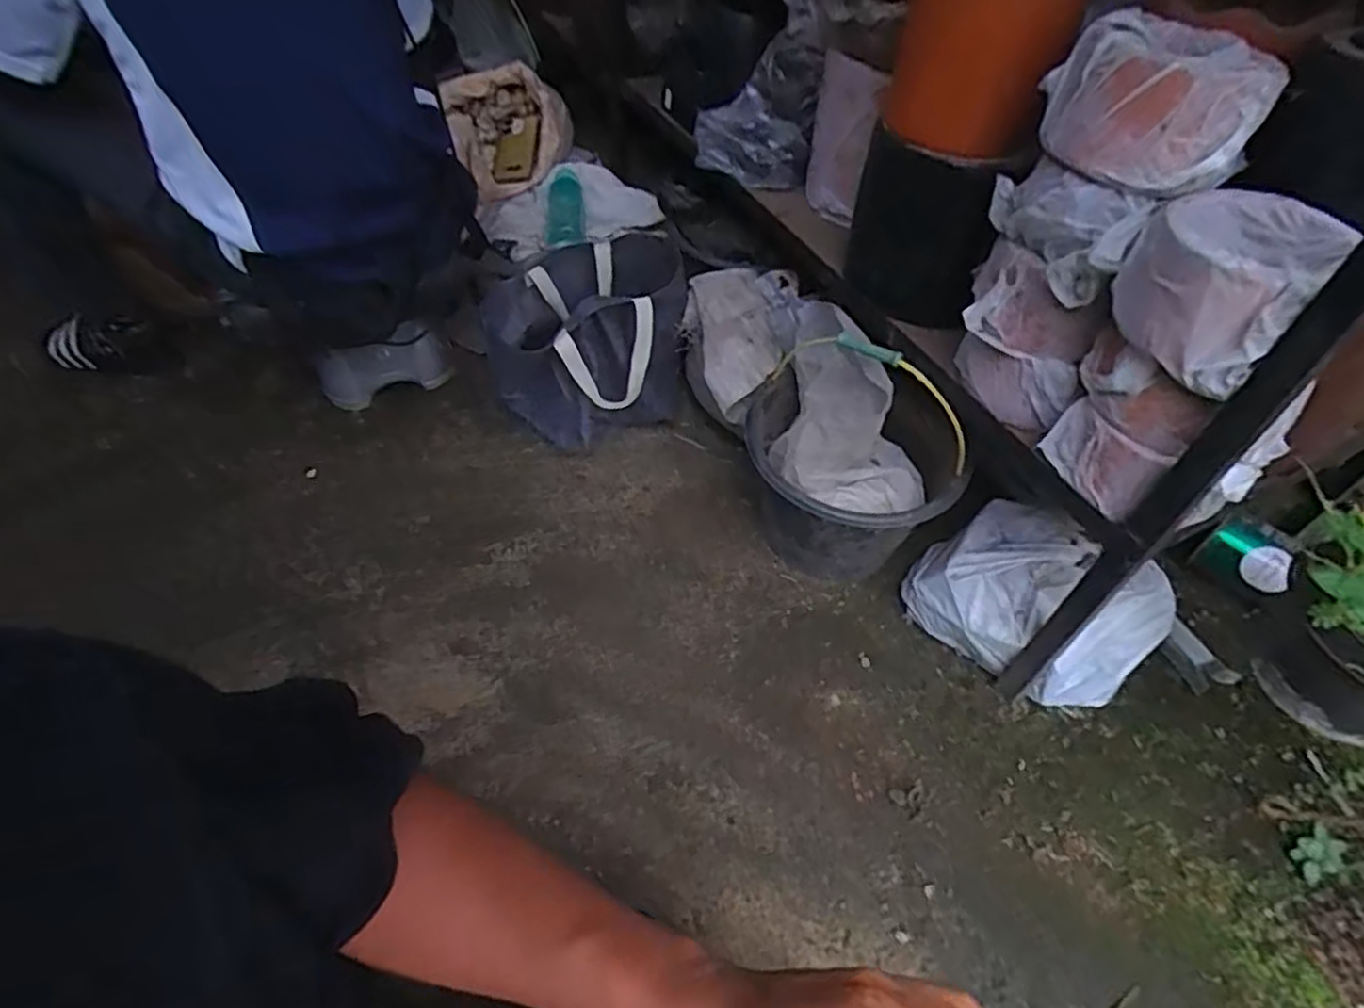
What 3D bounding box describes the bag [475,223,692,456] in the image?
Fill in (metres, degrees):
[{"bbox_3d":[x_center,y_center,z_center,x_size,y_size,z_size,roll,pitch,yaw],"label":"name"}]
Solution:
[{"bbox_3d":[-0.149,-0.243,1.145,0.289,0.292,0.277,-9,50,-9],"label":"bag"}]

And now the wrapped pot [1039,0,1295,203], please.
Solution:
[{"bbox_3d":[0.382,-0.328,0.582,0.152,0.088,0.125,27,53,18],"label":"wrapped pot"}]

